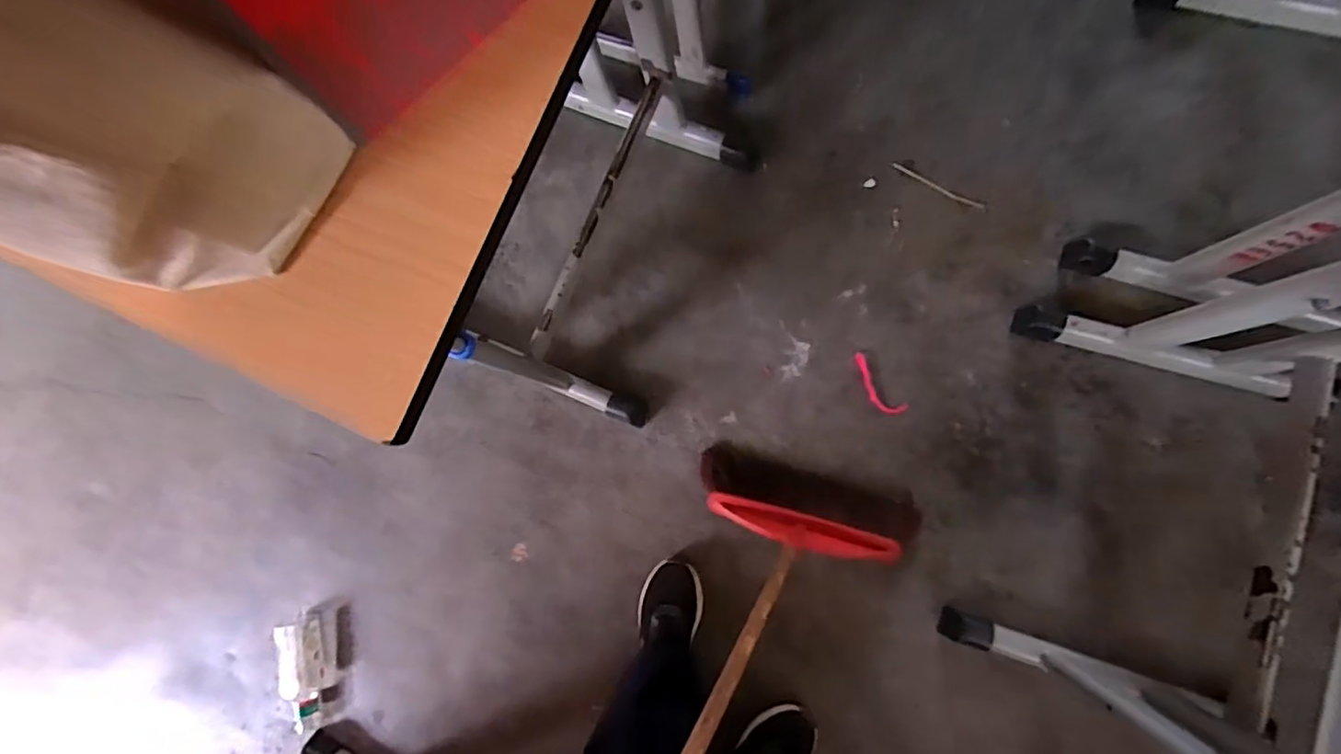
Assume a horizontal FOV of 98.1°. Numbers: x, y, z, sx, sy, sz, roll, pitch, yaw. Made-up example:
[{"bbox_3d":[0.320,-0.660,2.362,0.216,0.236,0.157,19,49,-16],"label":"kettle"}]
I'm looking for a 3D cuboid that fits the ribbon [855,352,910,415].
[{"bbox_3d":[0.369,0.014,1.048,0.041,0.025,0.128,-33,80,-6],"label":"ribbon"}]

